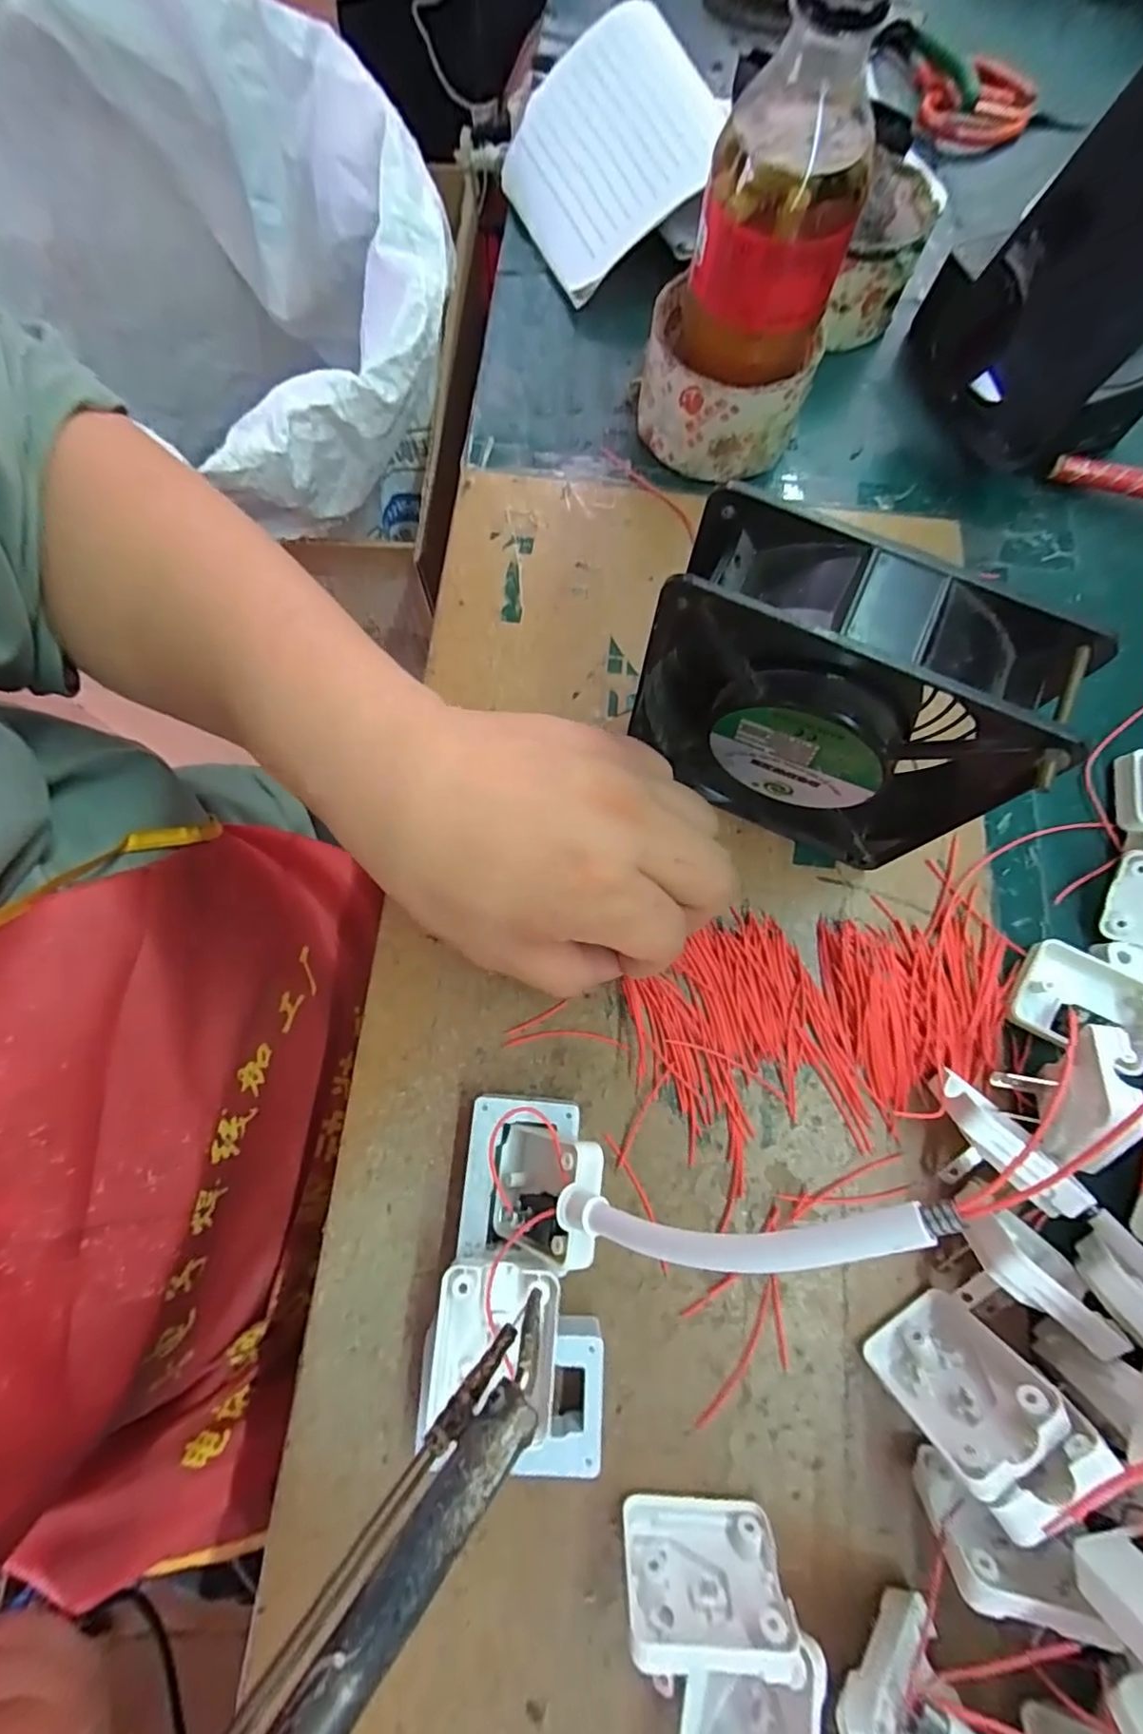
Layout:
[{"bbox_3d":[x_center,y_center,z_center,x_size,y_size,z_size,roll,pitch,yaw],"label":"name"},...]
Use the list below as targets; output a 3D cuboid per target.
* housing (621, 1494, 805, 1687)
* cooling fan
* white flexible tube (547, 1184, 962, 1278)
[{"bbox_3d":[0.041,0.221,0.188,0.048,0.040,0.012,3,95,0],"label":"housing"},{"bbox_3d":[0.088,-0.051,0.219,0.126,0.120,0.043,26,76,6],"label":"cooling fan"},{"bbox_3d":[0.037,0.093,0.155,0.110,0.007,0.015,-24,71,38],"label":"white flexible tube"}]

